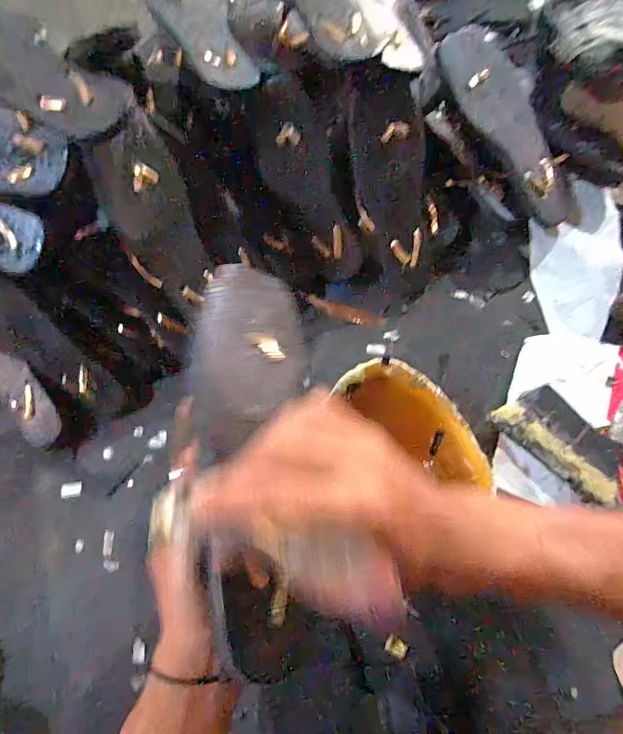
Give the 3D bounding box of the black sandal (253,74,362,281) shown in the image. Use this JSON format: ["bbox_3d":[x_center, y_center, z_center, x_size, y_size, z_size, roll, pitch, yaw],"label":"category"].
[{"bbox_3d":[-0.002,-0.218,0.510,0.080,0.017,0.230,-29,116,-6],"label":"black sandal"}]

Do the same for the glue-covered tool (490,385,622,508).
[{"bbox_3d":[0.296,0.085,0.482,0.149,0.023,0.085,44,82,7],"label":"glue-covered tool"}]

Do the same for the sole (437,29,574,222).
[{"bbox_3d":[0.266,-0.309,0.536,0.102,0.027,0.266,-39,102,-7],"label":"sole"}]

